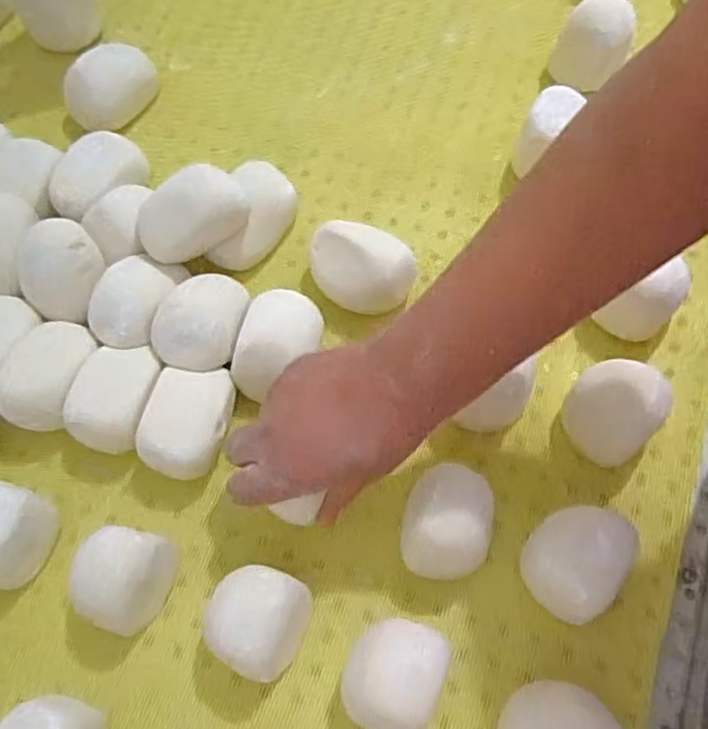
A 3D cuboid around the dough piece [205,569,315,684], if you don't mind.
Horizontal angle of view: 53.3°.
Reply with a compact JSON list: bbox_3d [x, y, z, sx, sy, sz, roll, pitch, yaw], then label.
[{"bbox_3d":[-0.056,0.145,0.409,0.057,0.053,0.062,16,69,8],"label":"dough piece"}]

